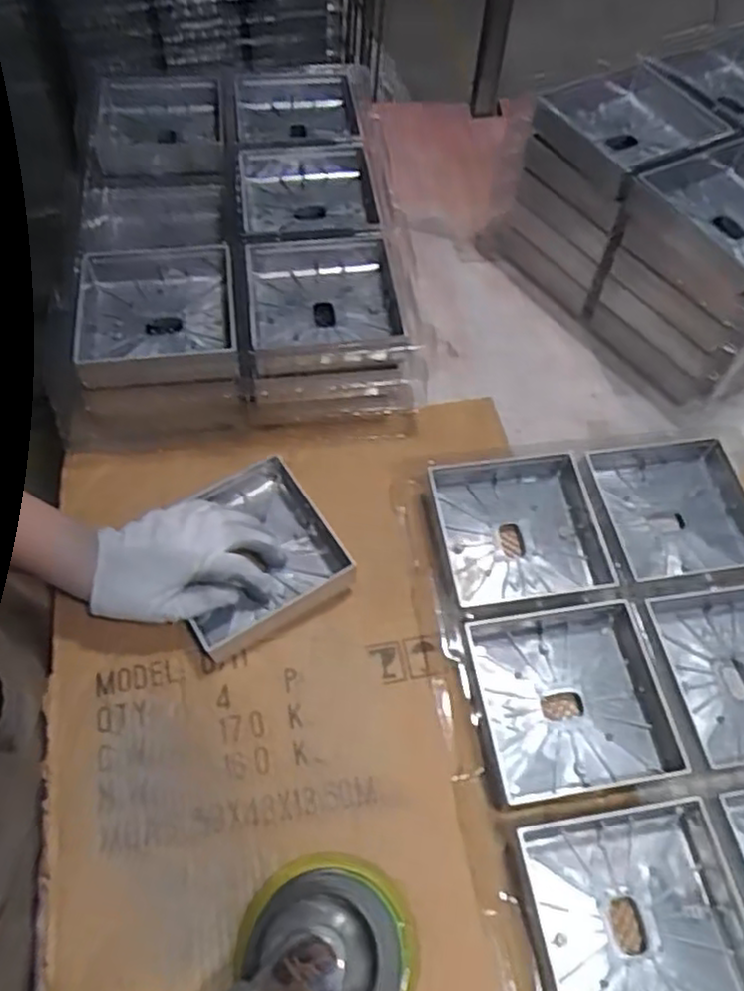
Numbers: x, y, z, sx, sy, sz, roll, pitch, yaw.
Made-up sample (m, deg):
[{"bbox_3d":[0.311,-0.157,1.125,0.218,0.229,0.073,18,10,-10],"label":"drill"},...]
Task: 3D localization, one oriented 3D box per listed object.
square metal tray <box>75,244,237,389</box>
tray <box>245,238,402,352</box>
[{"bbox_3d":[-0.197,-0.158,0.642,0.143,0.042,0.155,-7,59,-8],"label":"square metal tray"},{"bbox_3d":[-0.046,-0.172,0.656,0.137,0.039,0.145,-5,59,-7],"label":"tray"}]

